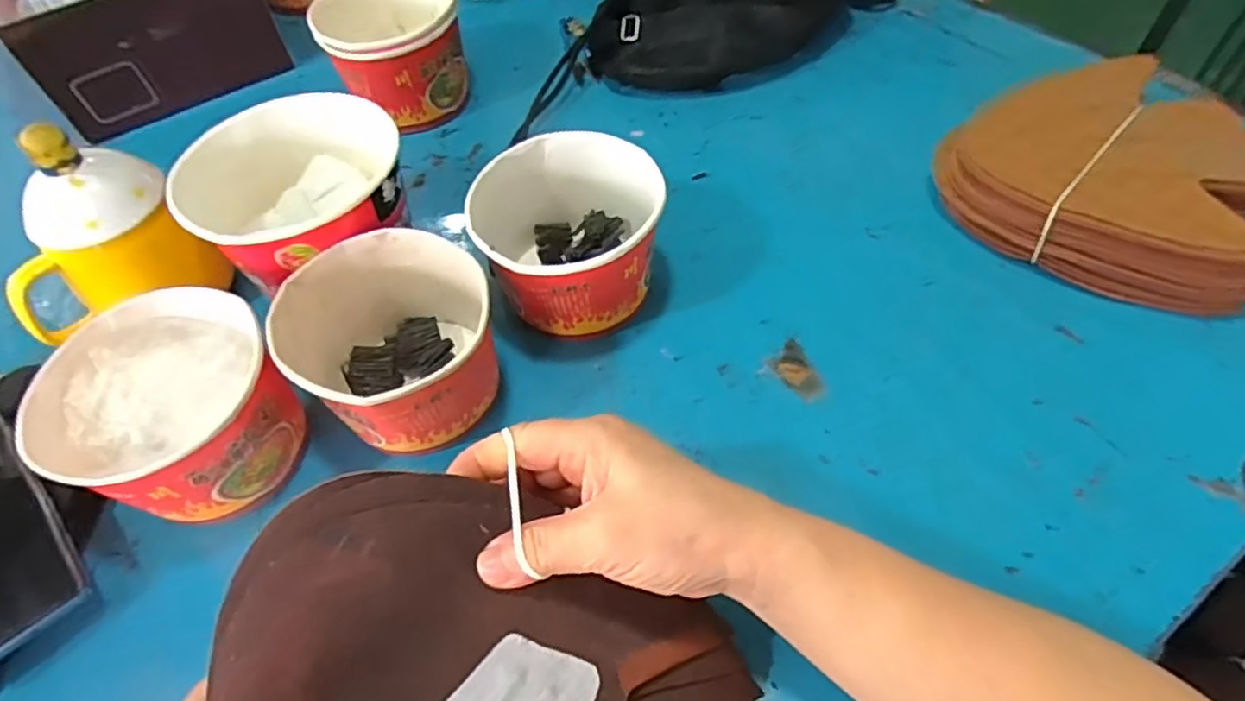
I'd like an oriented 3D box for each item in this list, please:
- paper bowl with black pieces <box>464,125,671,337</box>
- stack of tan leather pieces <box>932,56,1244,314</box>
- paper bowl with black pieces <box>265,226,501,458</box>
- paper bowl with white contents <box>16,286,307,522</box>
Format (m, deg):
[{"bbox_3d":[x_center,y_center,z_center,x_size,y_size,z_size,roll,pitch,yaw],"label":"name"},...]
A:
[{"bbox_3d":[-0.031,-0.075,0.448,0.108,0.089,0.111,-2,54,3],"label":"paper bowl with black pieces"},{"bbox_3d":[0.334,-0.123,0.471,0.195,0.070,0.175,29,61,23],"label":"stack of tan leather pieces"},{"bbox_3d":[-0.132,0.001,0.405,0.109,0.081,0.120,-39,60,-22],"label":"paper bowl with black pieces"},{"bbox_3d":[-0.253,0.033,0.389,0.113,0.083,0.122,-2,54,3],"label":"paper bowl with white contents"}]

